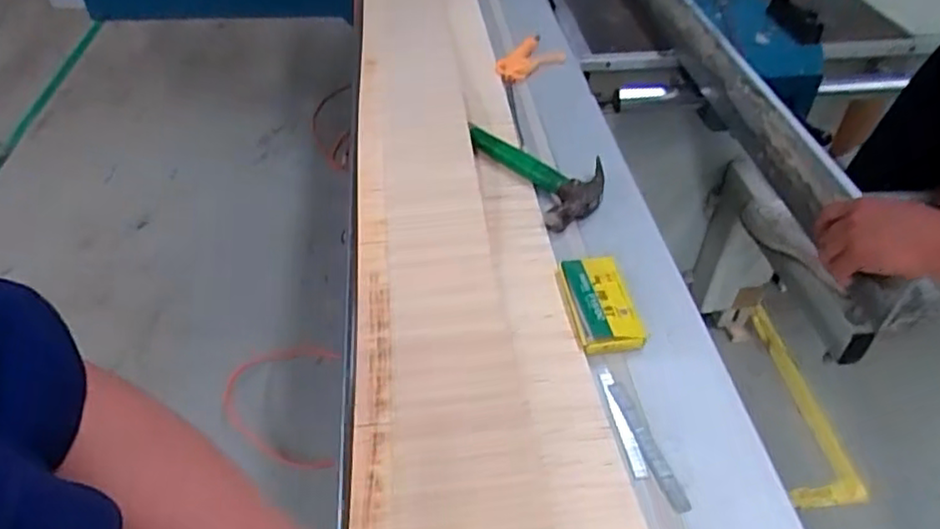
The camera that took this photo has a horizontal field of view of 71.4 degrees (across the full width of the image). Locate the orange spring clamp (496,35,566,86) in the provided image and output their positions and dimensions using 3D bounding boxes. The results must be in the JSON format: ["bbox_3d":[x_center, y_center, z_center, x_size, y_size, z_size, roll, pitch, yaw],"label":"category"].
[{"bbox_3d":[0.093,-0.353,1.119,0.123,0.020,0.100,-34,53,-30],"label":"orange spring clamp"}]

